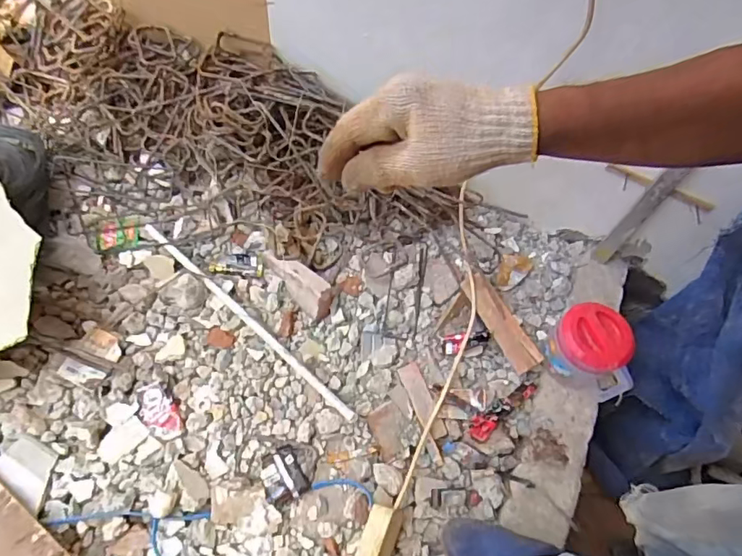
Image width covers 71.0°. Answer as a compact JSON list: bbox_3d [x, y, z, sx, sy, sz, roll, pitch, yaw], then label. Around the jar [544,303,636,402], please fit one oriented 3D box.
[{"bbox_3d":[0.434,0.143,1.040,0.157,0.144,0.127,31,63,13],"label":"jar"}]

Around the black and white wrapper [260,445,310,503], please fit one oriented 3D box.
[{"bbox_3d":[-0.164,0.359,0.947,0.072,0.018,0.092,-25,66,-16],"label":"black and white wrapper"}]

